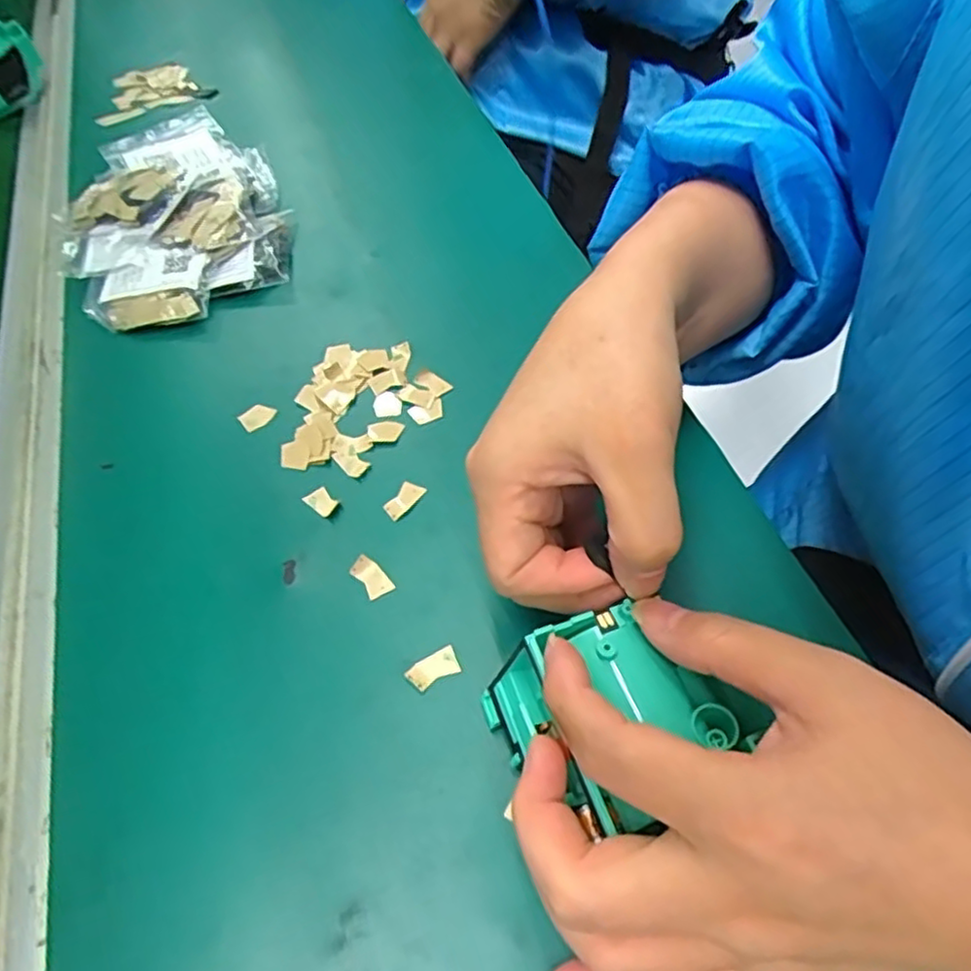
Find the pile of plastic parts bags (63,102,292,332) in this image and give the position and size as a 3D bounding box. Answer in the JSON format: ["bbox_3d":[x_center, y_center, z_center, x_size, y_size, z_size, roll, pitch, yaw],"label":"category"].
[{"bbox_3d":[-0.198,-0.179,0.432,0.125,0.024,0.201,-18,56,-9],"label":"pile of plastic parts bags"}]

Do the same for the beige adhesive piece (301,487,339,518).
[{"bbox_3d":[-0.076,0.007,0.314,0.011,0.004,0.016,-38,61,-21],"label":"beige adhesive piece"}]

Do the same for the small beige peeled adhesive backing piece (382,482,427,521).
[{"bbox_3d":[-0.038,0.006,0.313,0.011,0.004,0.022,28,61,21],"label":"small beige peeled adhesive backing piece"}]

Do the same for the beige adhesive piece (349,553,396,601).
[{"bbox_3d":[-0.049,0.038,0.289,0.011,0.004,0.020,-35,60,-20],"label":"beige adhesive piece"}]

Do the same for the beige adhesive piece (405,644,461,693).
[{"bbox_3d":[-0.021,0.072,0.267,0.021,0.004,0.011,-25,62,-18],"label":"beige adhesive piece"}]

